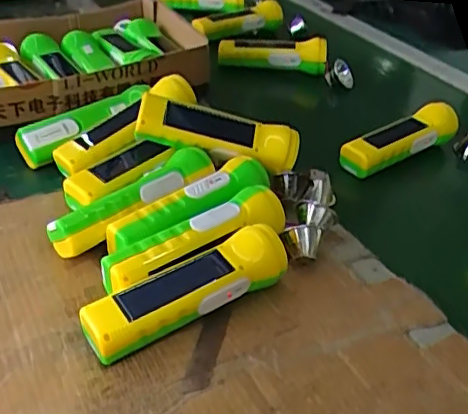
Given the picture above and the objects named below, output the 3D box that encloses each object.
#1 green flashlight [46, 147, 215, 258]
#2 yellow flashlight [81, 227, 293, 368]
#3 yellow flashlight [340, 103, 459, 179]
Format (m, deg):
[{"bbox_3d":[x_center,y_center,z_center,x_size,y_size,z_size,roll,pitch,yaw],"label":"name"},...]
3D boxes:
[{"bbox_3d":[-0.086,-0.001,0.523,0.052,0.047,0.169,30,43,30],"label":"green flashlight"},{"bbox_3d":[-0.034,0.065,0.439,0.163,0.045,0.043,-18,42,-28],"label":"yellow flashlight"},{"bbox_3d":[0.203,-0.080,0.686,0.171,0.053,0.046,-21,43,-31],"label":"yellow flashlight"}]

